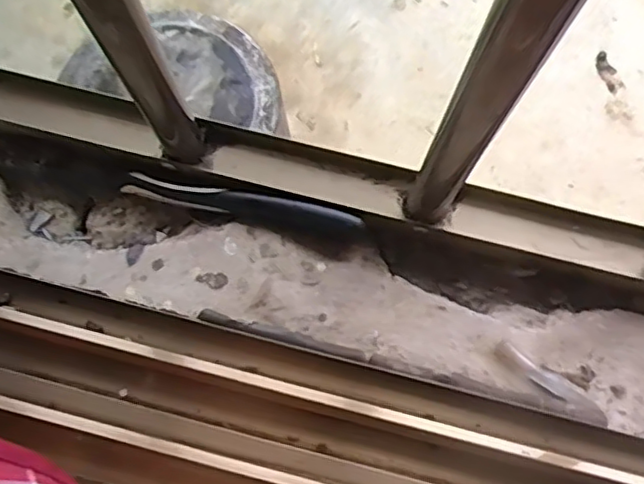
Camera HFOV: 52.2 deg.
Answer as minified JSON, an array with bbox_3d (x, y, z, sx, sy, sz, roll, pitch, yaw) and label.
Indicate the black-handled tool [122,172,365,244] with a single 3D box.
[{"bbox_3d":[-0.039,-0.018,0.318,0.115,0.013,0.016,12,77,2],"label":"black-handled tool"}]

